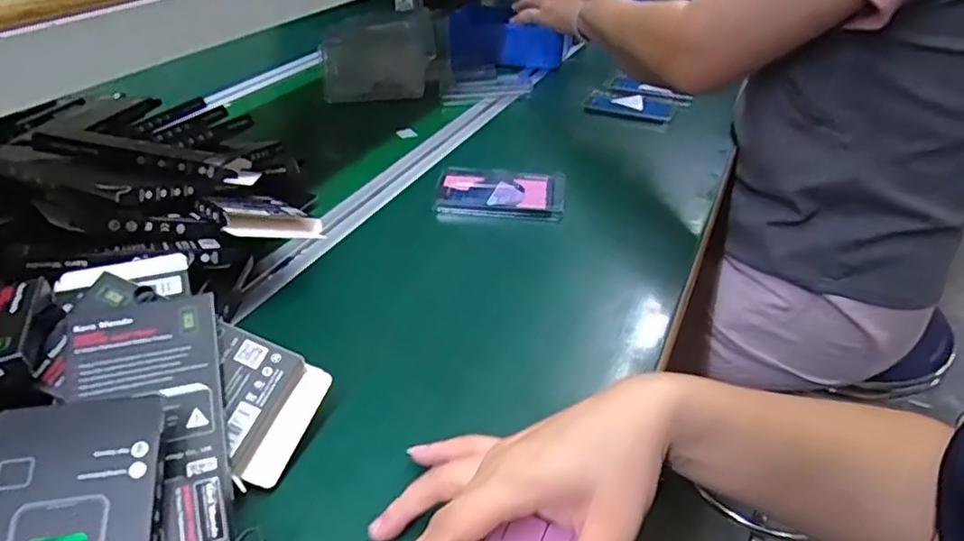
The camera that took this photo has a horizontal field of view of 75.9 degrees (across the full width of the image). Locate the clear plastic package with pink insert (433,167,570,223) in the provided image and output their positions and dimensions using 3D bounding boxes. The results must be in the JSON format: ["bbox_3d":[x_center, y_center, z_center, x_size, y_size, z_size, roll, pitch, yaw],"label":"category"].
[{"bbox_3d":[0.019,-0.081,0.628,0.127,0.018,0.092,3,35,6],"label":"clear plastic package with pink insert"}]

